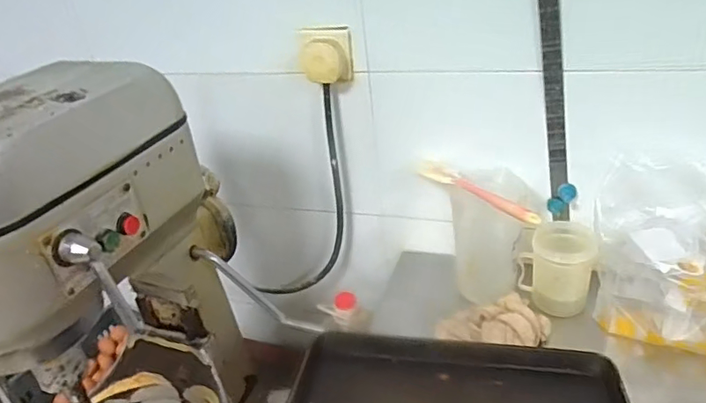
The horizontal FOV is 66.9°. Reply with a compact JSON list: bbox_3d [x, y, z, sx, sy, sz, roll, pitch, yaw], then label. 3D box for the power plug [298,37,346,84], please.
[{"bbox_3d":[-0.052,-0.242,0.927,0.081,0.076,0.051,-7,31,0],"label":"power plug"}]

